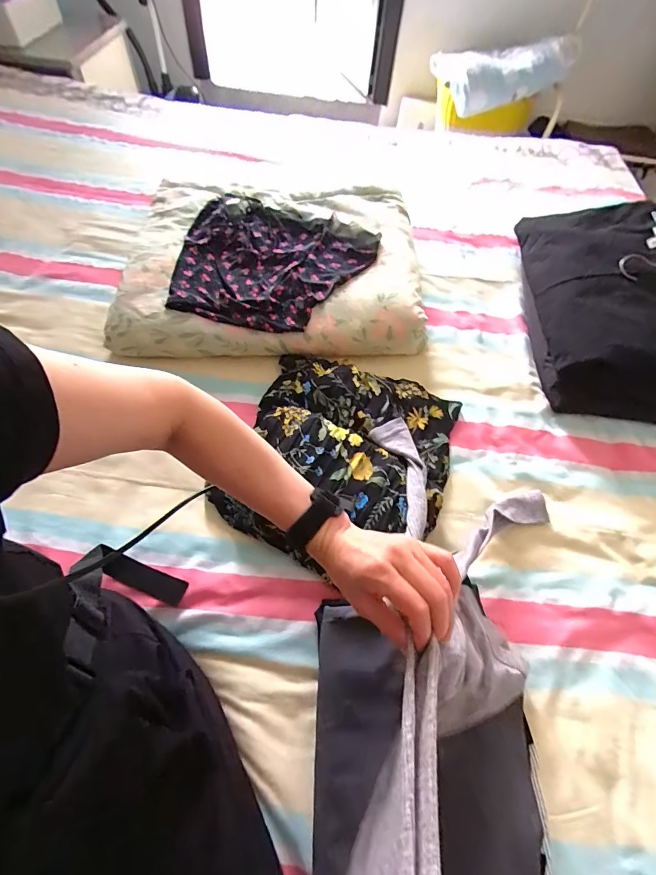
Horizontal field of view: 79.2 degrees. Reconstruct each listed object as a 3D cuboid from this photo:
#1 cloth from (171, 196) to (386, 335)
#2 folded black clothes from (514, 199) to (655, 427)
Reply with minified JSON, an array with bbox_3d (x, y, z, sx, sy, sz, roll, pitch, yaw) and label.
[{"bbox_3d":[-0.111,-0.343,0.776,0.351,0.035,0.350,16,59,7],"label":"cloth"},{"bbox_3d":[0.567,-0.266,0.769,0.318,0.153,0.459,5,58,1],"label":"folded black clothes"}]

